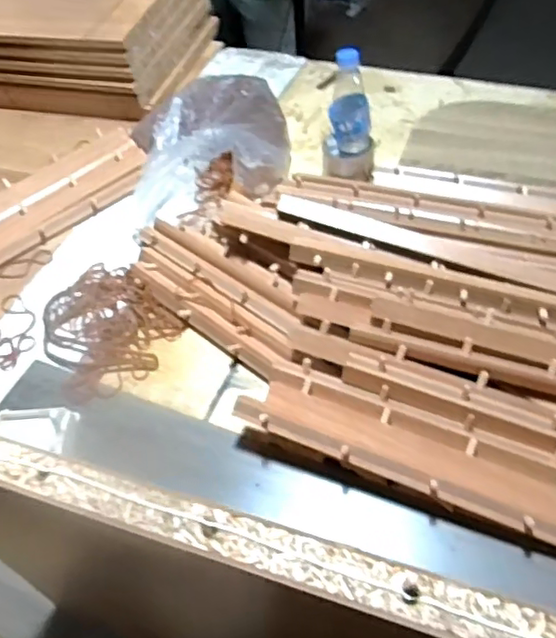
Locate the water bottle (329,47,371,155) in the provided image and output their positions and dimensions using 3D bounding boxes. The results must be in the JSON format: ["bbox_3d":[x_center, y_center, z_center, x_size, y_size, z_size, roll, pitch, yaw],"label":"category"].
[{"bbox_3d":[0.117,-0.335,0.986,0.066,0.195,0.062,-2,50,5],"label":"water bottle"}]

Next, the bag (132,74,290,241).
[{"bbox_3d":[-0.121,-0.307,1.049,0.275,0.101,0.332,-11,50,-2],"label":"bag"}]

